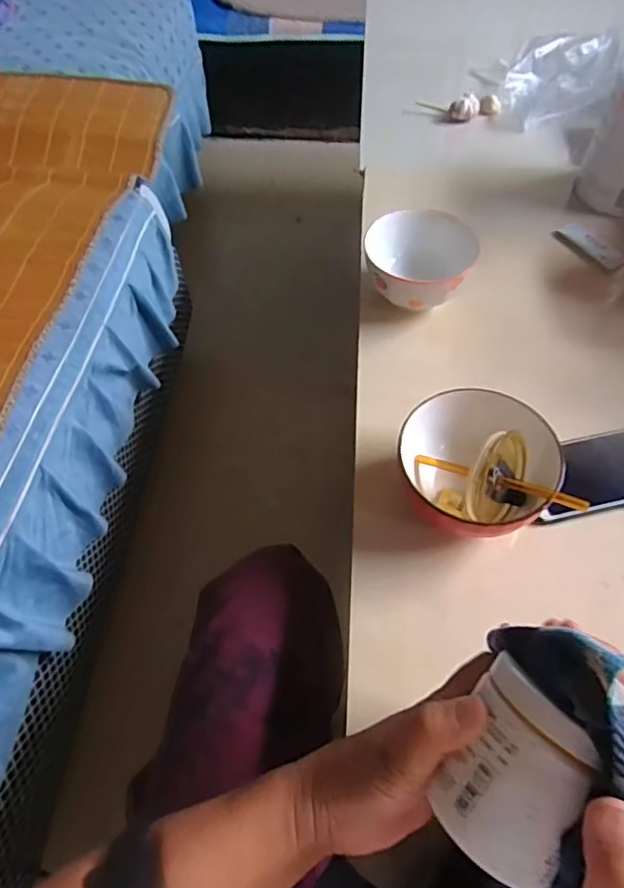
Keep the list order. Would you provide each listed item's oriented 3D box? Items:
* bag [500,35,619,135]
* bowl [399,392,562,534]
[{"bbox_3d":[0.405,-0.616,0.890,0.152,0.083,0.215,14,58,10],"label":"bag"},{"bbox_3d":[0.145,0.021,0.474,0.122,0.102,0.130,-1,58,2],"label":"bowl"}]

